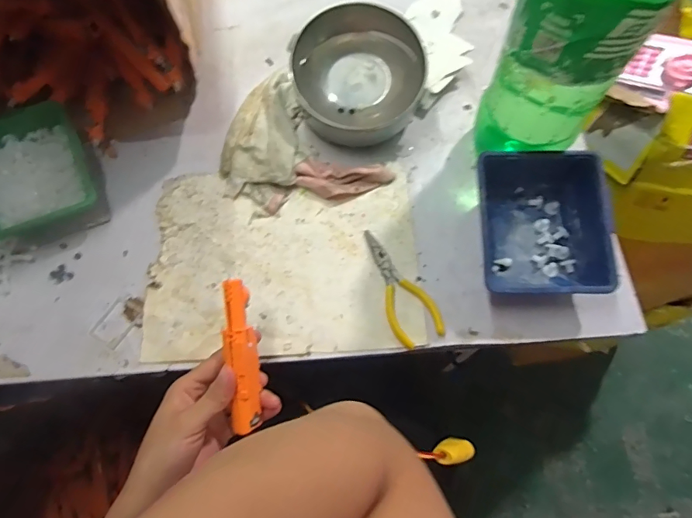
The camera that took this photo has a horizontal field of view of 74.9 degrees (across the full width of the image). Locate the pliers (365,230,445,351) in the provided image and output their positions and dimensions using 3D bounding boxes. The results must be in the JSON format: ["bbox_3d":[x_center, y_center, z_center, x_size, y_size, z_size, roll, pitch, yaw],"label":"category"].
[{"bbox_3d":[0.052,0.025,0.463,0.048,0.008,0.130,-22,69,-6],"label":"pliers"}]

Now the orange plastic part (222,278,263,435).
[{"bbox_3d":[-0.083,0.075,0.361,0.023,0.016,0.115,-7,85,1],"label":"orange plastic part"}]

